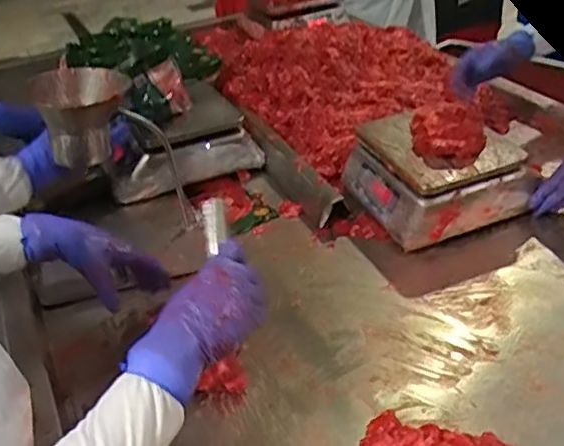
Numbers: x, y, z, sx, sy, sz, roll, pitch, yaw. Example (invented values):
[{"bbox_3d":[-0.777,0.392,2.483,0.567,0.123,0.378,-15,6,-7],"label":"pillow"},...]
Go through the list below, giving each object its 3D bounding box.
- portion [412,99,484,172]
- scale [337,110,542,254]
[{"bbox_3d":[0.249,-0.135,0.938,0.105,0.066,0.103,2,35,13],"label":"portion"},{"bbox_3d":[0.246,-0.085,1.003,0.240,0.112,0.226,-18,36,-15],"label":"scale"}]

